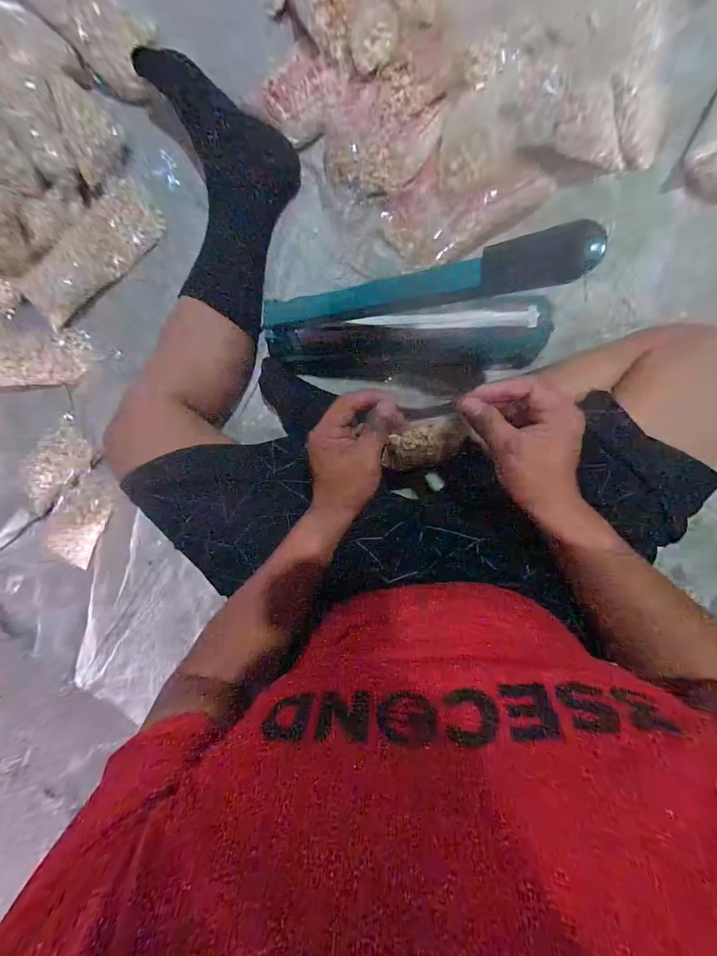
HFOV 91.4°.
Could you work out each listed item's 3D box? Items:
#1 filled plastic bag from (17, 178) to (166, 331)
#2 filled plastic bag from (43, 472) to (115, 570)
[{"bbox_3d":[-0.422,-0.358,0.556,0.251,0.048,0.104,-43,90,9],"label":"filled plastic bag"},{"bbox_3d":[-0.479,0.071,0.604,0.078,0.025,0.167,32,98,2],"label":"filled plastic bag"}]

